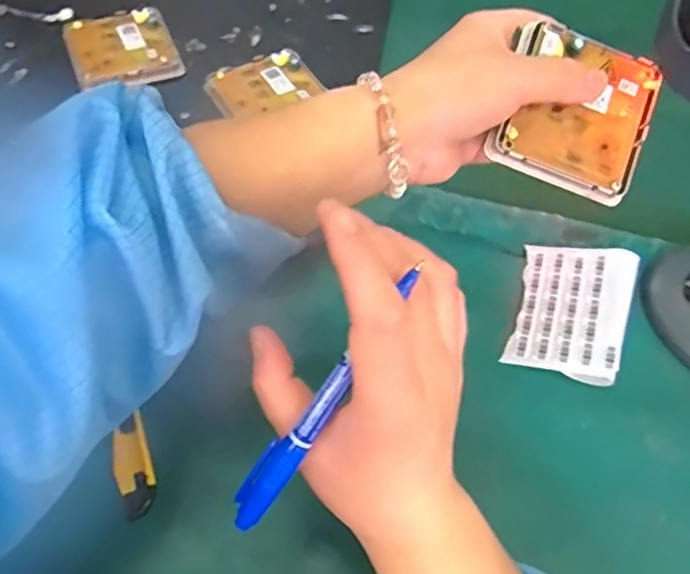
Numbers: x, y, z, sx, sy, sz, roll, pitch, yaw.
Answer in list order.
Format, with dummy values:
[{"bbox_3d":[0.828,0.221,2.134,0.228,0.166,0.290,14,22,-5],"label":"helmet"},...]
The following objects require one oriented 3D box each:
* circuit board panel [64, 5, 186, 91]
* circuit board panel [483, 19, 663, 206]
[{"bbox_3d":[-0.175,-0.185,0.480,0.077,0.018,0.078,-20,65,-13],"label":"circuit board panel"},{"bbox_3d":[0.122,-0.091,0.318,0.077,0.011,0.080,18,85,-8],"label":"circuit board panel"}]

